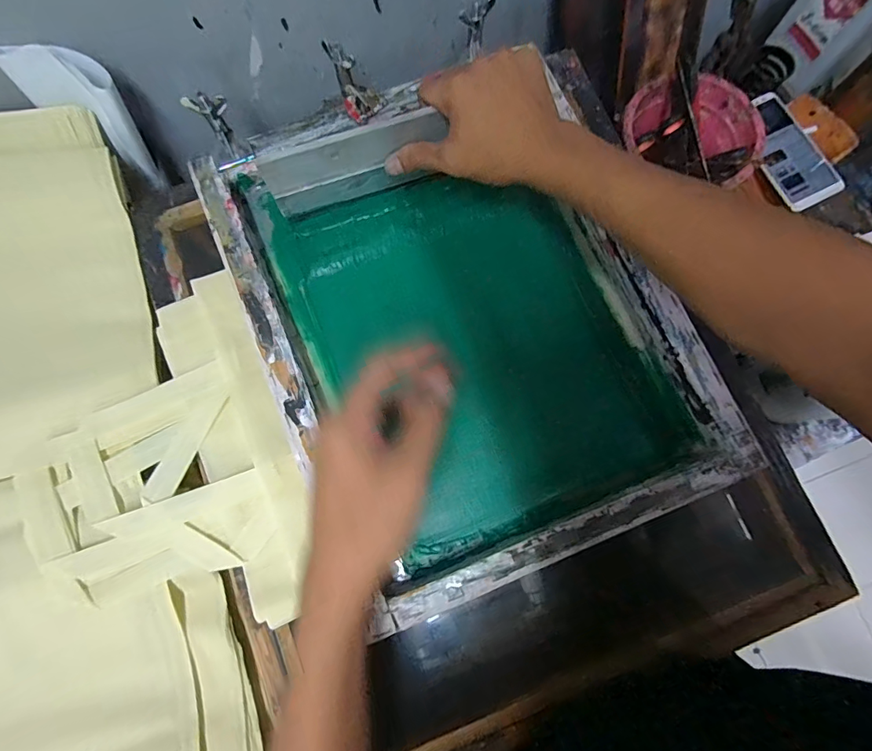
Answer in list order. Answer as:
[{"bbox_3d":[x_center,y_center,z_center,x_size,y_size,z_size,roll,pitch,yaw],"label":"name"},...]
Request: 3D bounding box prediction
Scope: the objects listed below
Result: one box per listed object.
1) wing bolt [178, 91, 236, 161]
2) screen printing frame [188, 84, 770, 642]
[{"bbox_3d":[-0.199,-0.230,0.402,0.030,0.056,0.022,32,81,7],"label":"wing bolt"},{"bbox_3d":[0.023,-0.055,0.407,0.344,0.046,0.436,-23,81,-5],"label":"screen printing frame"}]

